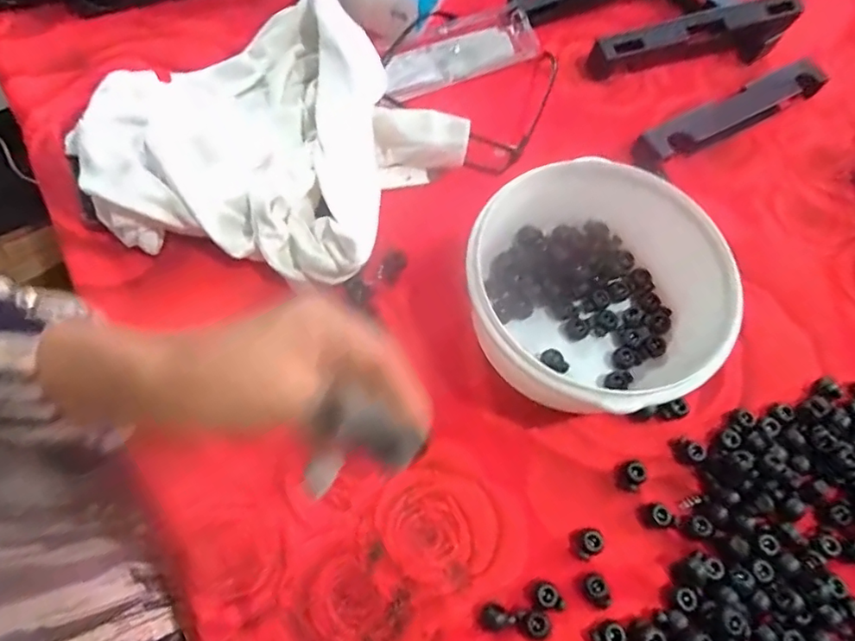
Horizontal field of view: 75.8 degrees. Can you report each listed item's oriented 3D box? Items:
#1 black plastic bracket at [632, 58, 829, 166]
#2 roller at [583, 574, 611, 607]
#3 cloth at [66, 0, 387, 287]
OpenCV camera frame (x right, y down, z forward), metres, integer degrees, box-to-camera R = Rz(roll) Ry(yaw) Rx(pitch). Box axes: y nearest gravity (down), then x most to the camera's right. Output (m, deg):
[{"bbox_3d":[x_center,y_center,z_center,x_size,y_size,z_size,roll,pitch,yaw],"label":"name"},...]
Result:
[{"bbox_3d":[0.260,-0.176,0.470,0.199,0.031,0.028,-27,72,-15],"label":"black plastic bracket"},{"bbox_3d":[0.100,0.159,0.323,0.012,0.011,0.017,-19,71,-12],"label":"roller"},{"bbox_3d":[-0.129,-0.148,0.411,0.221,0.043,0.222,15,67,2],"label":"cloth"}]

